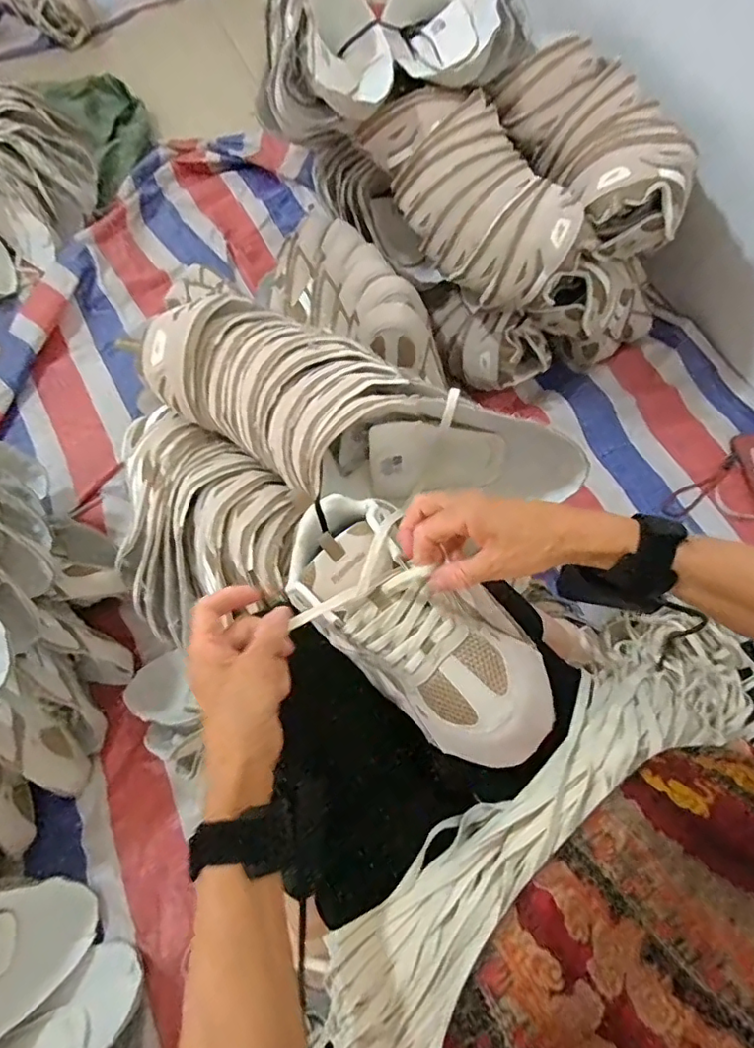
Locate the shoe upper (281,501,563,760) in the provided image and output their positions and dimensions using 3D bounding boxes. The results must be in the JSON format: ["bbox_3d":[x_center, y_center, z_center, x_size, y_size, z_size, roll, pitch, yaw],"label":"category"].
[{"bbox_3d":[0.027,0.067,0.441,0.121,0.067,0.255,-41,65,-16],"label":"shoe upper"}]

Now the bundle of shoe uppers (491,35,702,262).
[{"bbox_3d":[0.299,-0.520,0.780,0.163,0.114,0.329,-19,65,-6],"label":"bundle of shoe uppers"}]

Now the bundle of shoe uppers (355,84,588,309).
[{"bbox_3d":[0.133,-0.460,0.776,0.158,0.120,0.352,-28,66,-10],"label":"bundle of shoe uppers"}]

